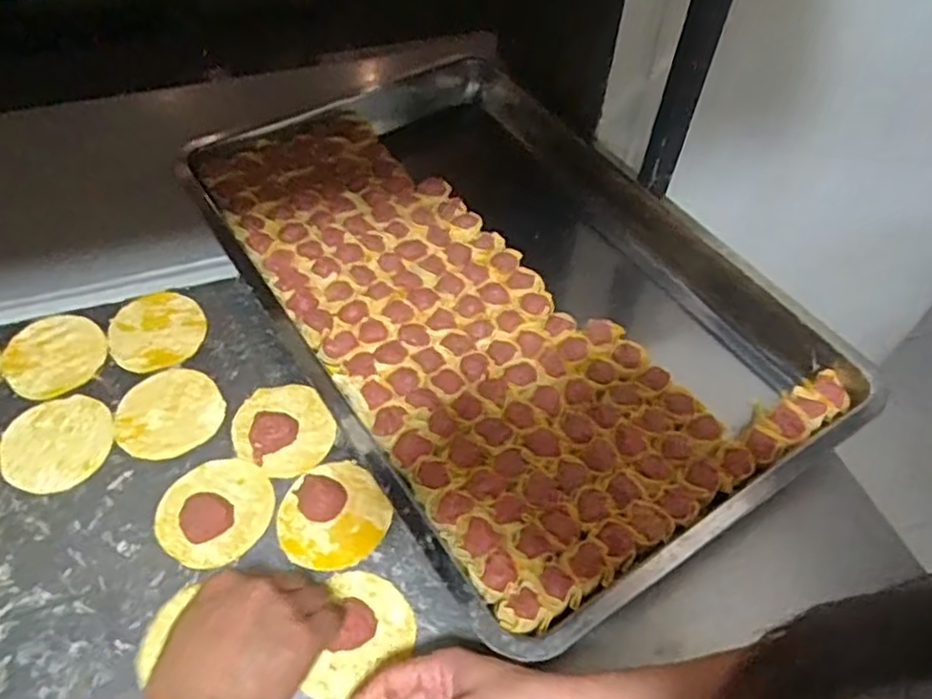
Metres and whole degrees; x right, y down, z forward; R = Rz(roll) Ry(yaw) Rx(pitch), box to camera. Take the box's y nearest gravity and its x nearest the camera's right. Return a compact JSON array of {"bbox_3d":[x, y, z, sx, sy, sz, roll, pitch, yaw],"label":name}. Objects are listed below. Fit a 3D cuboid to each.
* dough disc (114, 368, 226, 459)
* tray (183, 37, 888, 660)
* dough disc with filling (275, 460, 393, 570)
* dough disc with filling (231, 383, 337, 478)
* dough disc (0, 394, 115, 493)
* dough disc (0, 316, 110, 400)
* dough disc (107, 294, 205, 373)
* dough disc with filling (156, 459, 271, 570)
[{"bbox_3d":[-0.244,0.051,0.592,0.082,0.004,0.076,2,54,-2],"label":"dough disc"},{"bbox_3d":[0.015,-0.080,0.679,0.389,0.051,0.623,-26,60,-21],"label":"tray"},{"bbox_3d":[-0.097,0.123,0.540,0.076,0.006,0.083,2,54,-2],"label":"dough disc with filling"},{"bbox_3d":[-0.146,0.059,0.581,0.081,0.018,0.077,2,54,-2],"label":"dough disc with filling"},{"bbox_3d":[-0.323,0.073,0.571,0.082,0.004,0.081,2,54,-2],"label":"dough disc"},{"bbox_3d":[-0.352,0.005,0.618,0.083,0.006,0.082,2,54,-2],"label":"dough disc"},{"bbox_3d":[-0.275,-0.018,0.642,0.079,0.006,0.080,2,54,-2],"label":"dough disc"},{"bbox_3d":[-0.189,0.120,0.543,0.080,0.007,0.083,2,54,-2],"label":"dough disc with filling"}]

